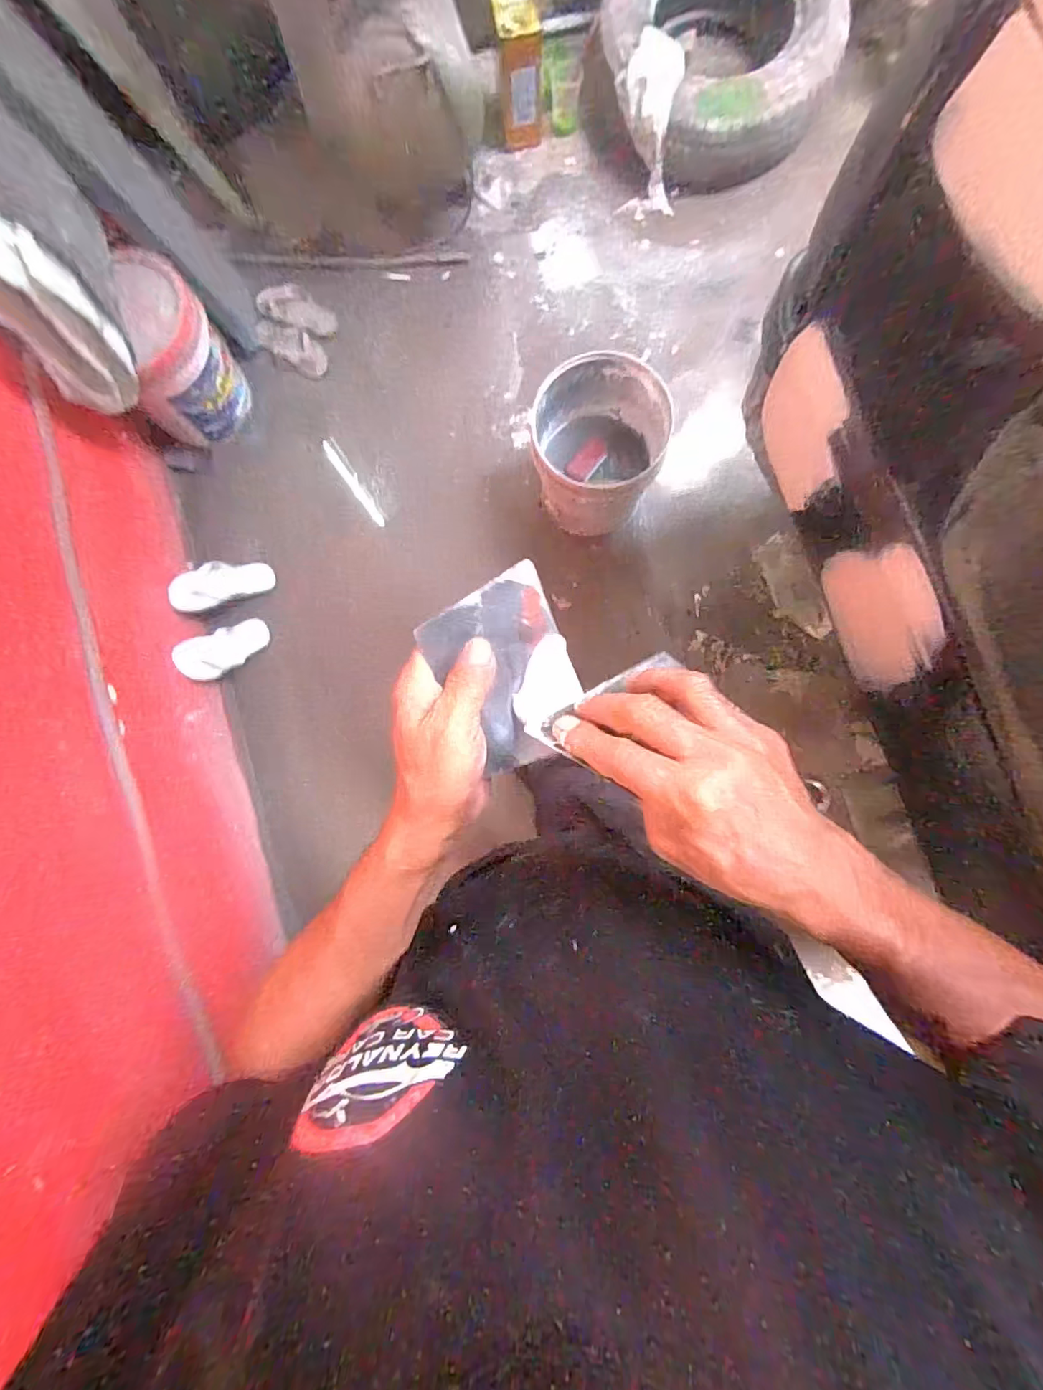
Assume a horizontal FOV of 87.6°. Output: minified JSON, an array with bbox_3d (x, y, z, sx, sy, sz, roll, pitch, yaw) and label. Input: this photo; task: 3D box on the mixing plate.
[{"bbox_3d":[-0.006,-0.014,0.347,0.083,0.005,0.113,-31,103,-16],"label":"mixing plate"}]

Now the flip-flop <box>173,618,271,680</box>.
[{"bbox_3d":[-0.727,-0.115,1.350,0.039,0.282,0.103,-5,110,21],"label":"flip-flop"}]

